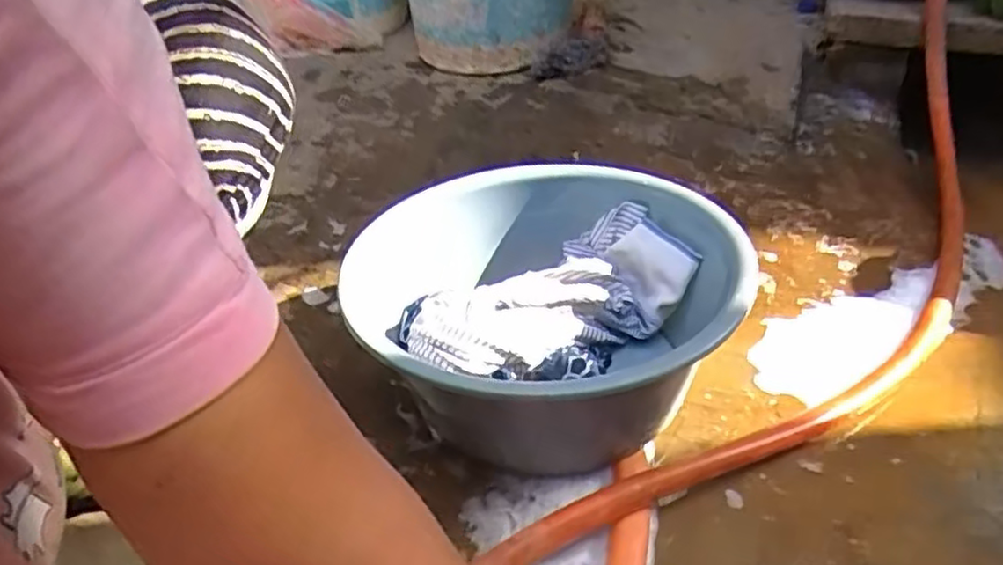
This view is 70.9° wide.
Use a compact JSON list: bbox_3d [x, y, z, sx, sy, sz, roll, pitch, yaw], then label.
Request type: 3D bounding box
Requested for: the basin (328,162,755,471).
[{"bbox_3d":[0.049,0.022,0.669,0.318,0.134,0.370,-18,40,-20],"label":"basin"}]

